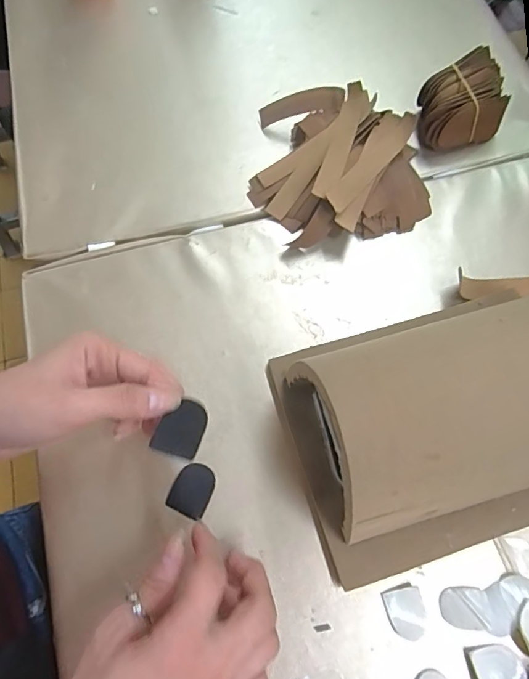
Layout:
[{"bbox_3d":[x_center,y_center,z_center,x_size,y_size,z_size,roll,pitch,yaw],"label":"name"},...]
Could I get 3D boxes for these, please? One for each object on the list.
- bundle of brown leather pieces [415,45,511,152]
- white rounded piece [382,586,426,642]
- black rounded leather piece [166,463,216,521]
[{"bbox_3d":[0.178,-0.216,0.412,0.075,0.057,0.057,-17,70,-7],"label":"bundle of brown leather pieces"},{"bbox_3d":[0.090,0.173,0.284,0.023,0.004,0.028,-13,70,-6],"label":"white rounded piece"},{"bbox_3d":[-0.049,0.103,0.311,0.027,0.004,0.034,23,72,10],"label":"black rounded leather piece"}]

